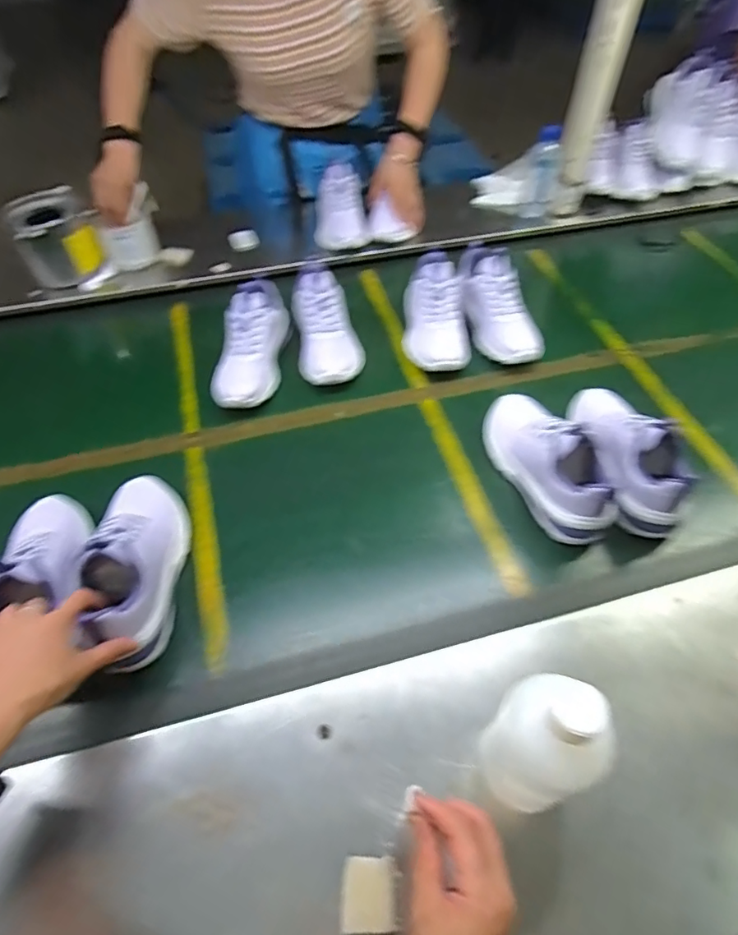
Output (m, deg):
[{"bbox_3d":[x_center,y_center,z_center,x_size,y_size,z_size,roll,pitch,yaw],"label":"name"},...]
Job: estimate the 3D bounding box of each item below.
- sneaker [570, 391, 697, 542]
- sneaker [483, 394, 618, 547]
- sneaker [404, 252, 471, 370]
[{"bbox_3d":[0.319,-0.031,0.663,0.110,0.102,0.219,-6,54,-4],"label":"sneaker"},{"bbox_3d":[0.224,-0.023,0.661,0.083,0.101,0.225,-15,55,-10],"label":"sneaker"},{"bbox_3d":[0.112,-0.254,0.843,0.104,0.088,0.211,2,53,2],"label":"sneaker"}]

